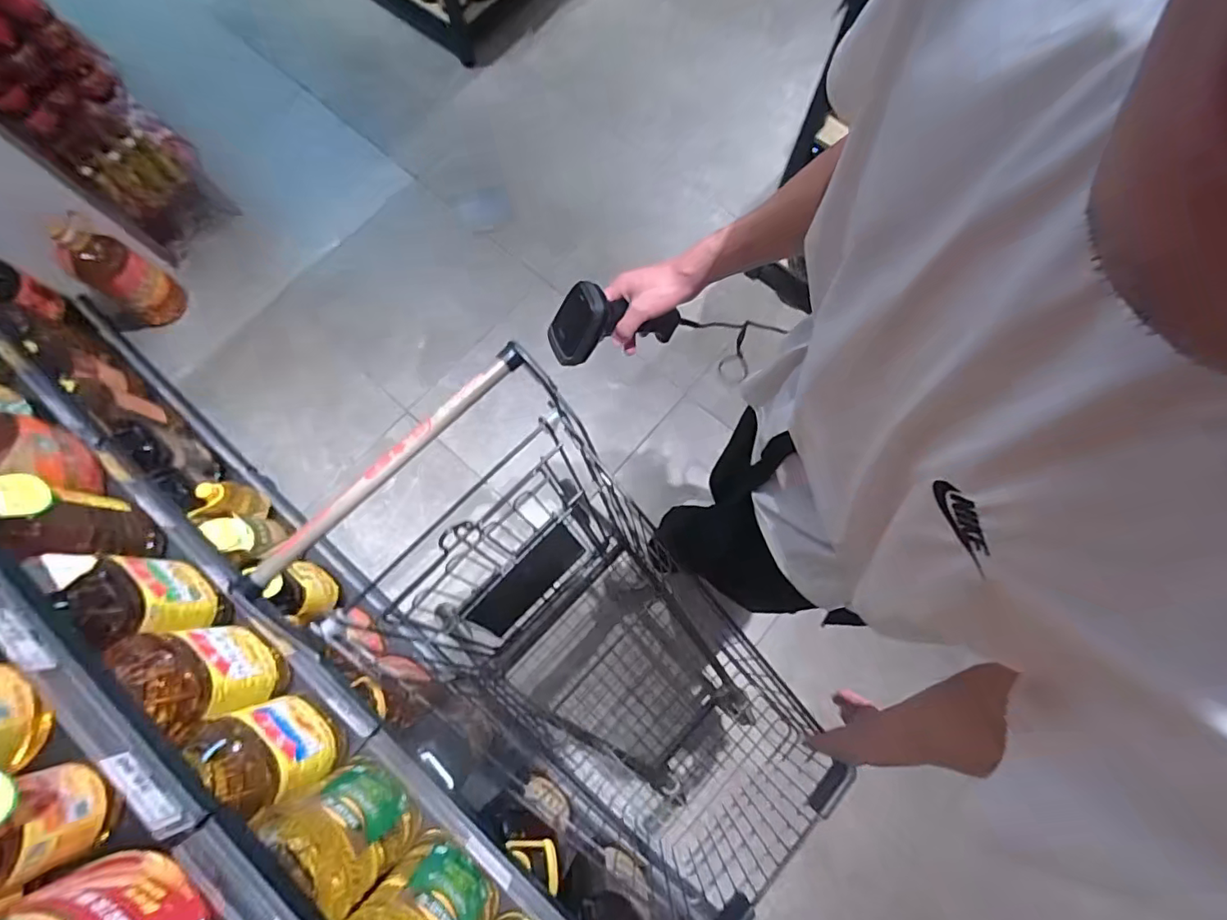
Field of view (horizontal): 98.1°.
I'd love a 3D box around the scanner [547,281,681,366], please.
[{"bbox_3d":[0.012,-0.173,0.661,0.169,0.080,0.072,-9,72,-27],"label":"scanner"}]

